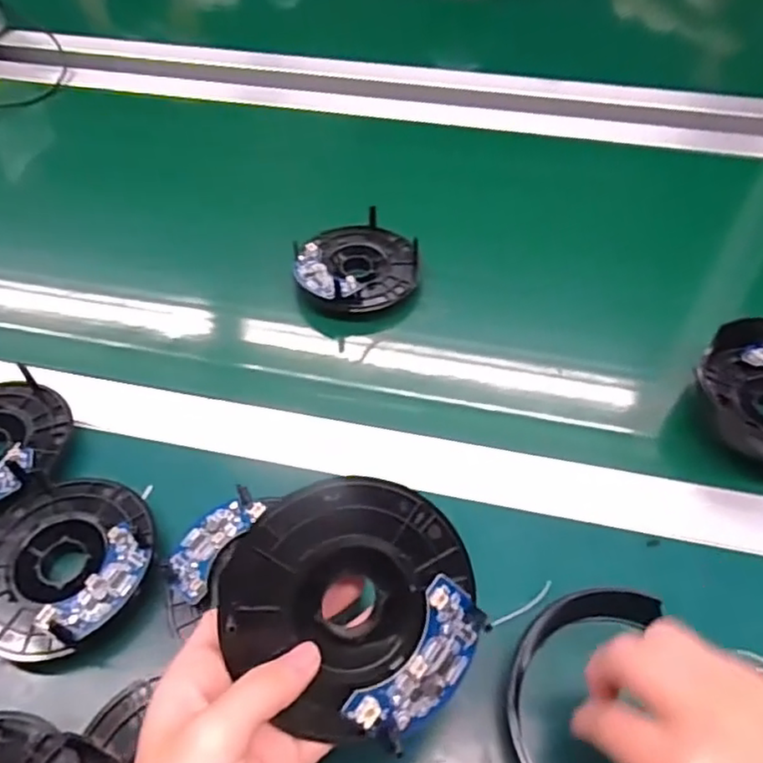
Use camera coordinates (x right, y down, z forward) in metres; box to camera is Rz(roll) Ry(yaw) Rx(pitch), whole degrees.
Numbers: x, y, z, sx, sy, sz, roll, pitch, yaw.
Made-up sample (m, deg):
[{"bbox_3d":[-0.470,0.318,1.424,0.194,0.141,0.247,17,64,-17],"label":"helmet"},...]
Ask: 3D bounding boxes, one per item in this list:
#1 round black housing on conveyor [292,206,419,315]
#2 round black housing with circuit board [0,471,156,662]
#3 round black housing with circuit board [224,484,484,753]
[{"bbox_3d":[-0.022,-0.098,0.521,0.098,0.025,0.094,-1,50,1],"label":"round black housing on conveyor"},{"bbox_3d":[-0.179,0.096,0.351,0.101,0.016,0.099,-1,50,1],"label":"round black housing with circuit board"},{"bbox_3d":[-0.010,0.090,0.258,0.101,0.014,0.094,2,78,-10],"label":"round black housing with circuit board"}]

